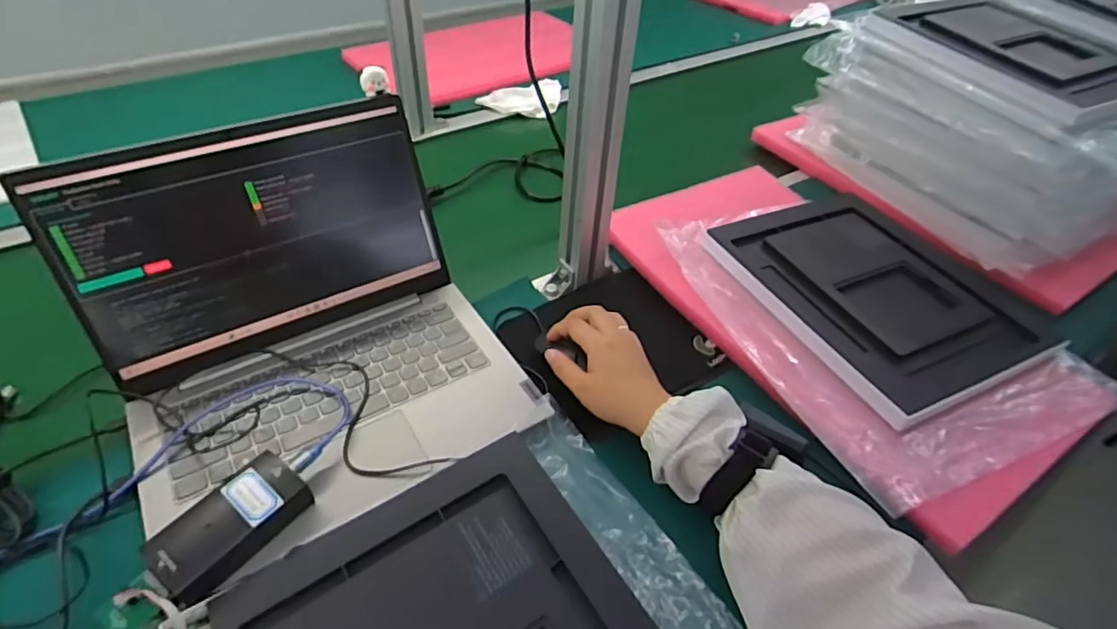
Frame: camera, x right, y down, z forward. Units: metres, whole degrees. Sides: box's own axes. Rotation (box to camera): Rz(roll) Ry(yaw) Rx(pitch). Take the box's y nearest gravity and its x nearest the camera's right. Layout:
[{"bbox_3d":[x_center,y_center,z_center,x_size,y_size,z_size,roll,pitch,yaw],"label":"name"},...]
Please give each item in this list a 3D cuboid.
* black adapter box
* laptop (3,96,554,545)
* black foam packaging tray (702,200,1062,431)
[{"bbox_3d":[-0.237,0.153,0.419,0.055,0.027,0.104,29,49,23],"label":"black adapter box"},{"bbox_3d":[-0.211,0.000,0.488,0.320,0.190,0.296,-23,50,-26],"label":"laptop"},{"bbox_3d":[0.324,-0.034,0.605,0.206,0.024,0.306,-10,46,-15],"label":"black foam packaging tray"}]

